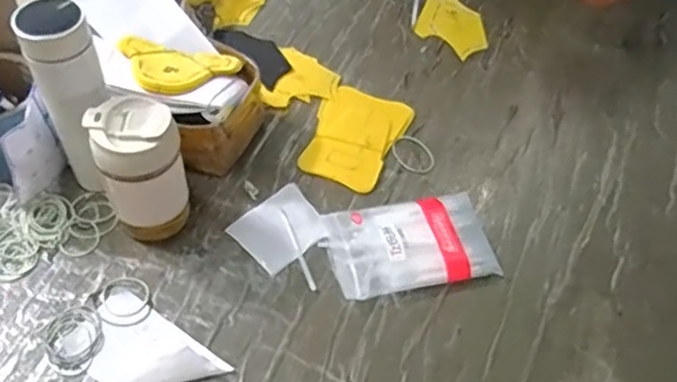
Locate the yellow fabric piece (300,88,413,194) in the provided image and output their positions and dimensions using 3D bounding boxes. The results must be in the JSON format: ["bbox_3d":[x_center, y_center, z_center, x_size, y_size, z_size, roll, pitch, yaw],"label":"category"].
[{"bbox_3d":[0.020,-0.072,0.833,0.109,0.004,0.155,21,54,13],"label":"yellow fabric piece"}]

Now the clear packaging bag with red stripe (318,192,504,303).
[{"bbox_3d":[0.079,0.057,0.727,0.178,0.021,0.114,-9,53,-9],"label":"clear packaging bag with red stripe"}]

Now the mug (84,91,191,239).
[{"bbox_3d":[-0.203,-0.019,0.681,0.085,0.156,0.071,-18,55,-16],"label":"mug"}]

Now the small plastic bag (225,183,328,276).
[{"bbox_3d":[-0.065,0.042,0.744,0.097,0.005,0.083,-37,62,-27],"label":"small plastic bag"}]

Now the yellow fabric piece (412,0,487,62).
[{"bbox_3d":[0.175,-0.251,0.983,0.112,0.004,0.124,22,54,14],"label":"yellow fabric piece"}]

